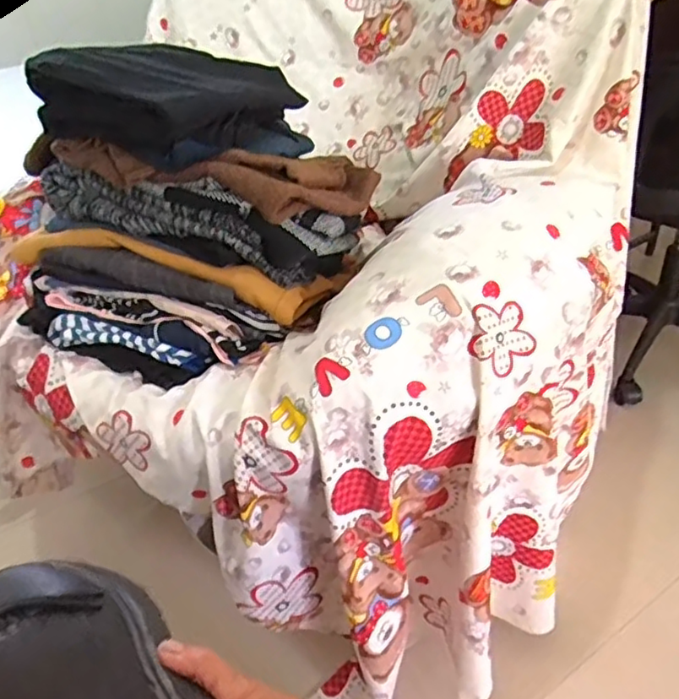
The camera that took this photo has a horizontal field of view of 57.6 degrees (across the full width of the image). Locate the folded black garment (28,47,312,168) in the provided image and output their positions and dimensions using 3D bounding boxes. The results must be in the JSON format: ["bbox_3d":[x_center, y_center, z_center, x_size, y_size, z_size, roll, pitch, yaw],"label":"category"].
[{"bbox_3d":[-0.198,-0.314,0.743,0.199,0.094,0.258,19,40,30],"label":"folded black garment"}]

